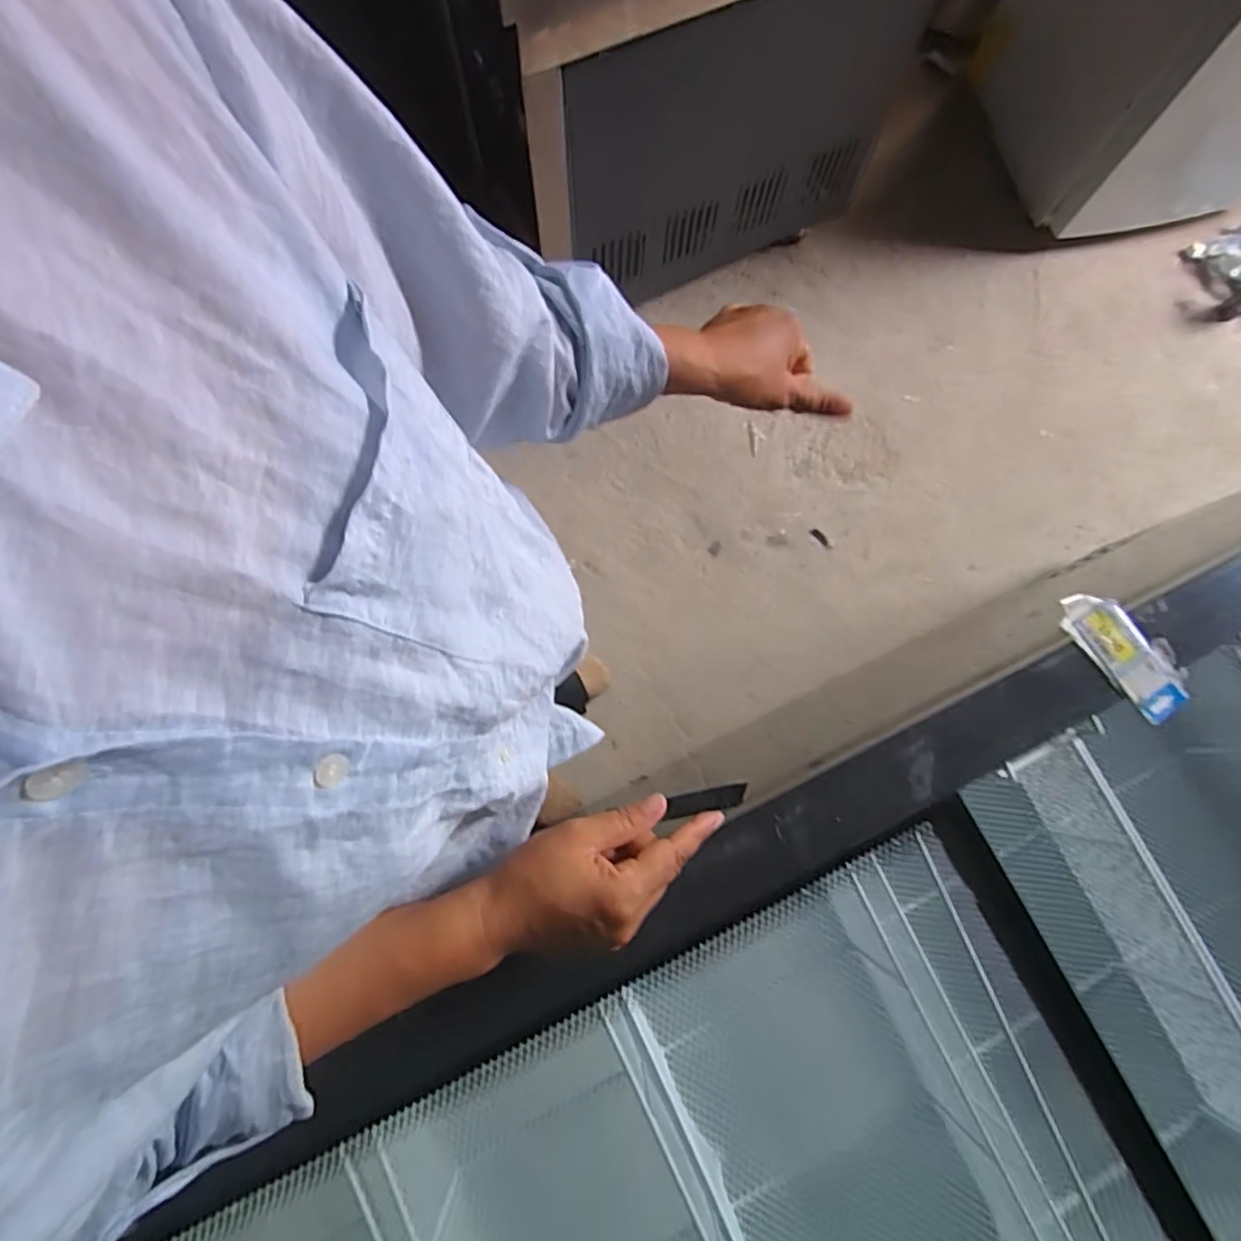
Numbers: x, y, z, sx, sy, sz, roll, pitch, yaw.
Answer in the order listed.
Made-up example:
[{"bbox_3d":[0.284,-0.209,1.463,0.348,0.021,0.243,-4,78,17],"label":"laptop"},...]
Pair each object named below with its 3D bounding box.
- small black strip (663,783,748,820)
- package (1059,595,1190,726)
[{"bbox_3d":[0.056,0.117,0.421,0.054,0.007,0.015,-11,80,-4],"label":"small black strip"},{"bbox_3d":[0.399,0.026,0.514,0.043,0.011,0.112,-35,81,-9],"label":"package"}]

